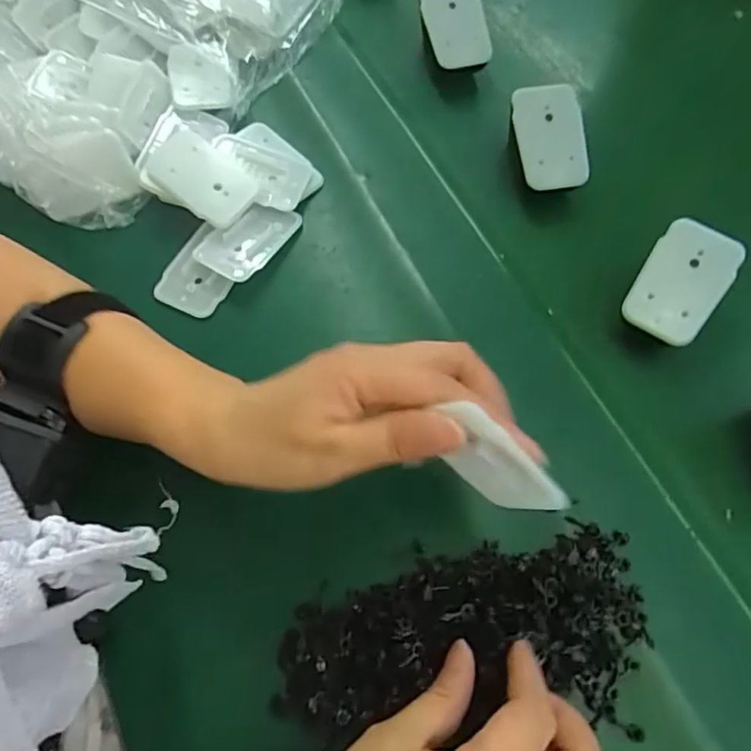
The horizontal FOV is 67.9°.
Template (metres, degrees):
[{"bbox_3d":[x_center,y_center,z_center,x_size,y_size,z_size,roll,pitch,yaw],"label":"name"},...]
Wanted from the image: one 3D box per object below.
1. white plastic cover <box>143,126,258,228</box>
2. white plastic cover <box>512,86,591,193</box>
[{"bbox_3d":[-0.114,-0.128,0.360,0.071,0.006,0.042,37,81,7],"label":"white plastic cover"},{"bbox_3d":[0.109,-0.150,0.350,0.039,0.010,0.064,-12,91,4],"label":"white plastic cover"}]

